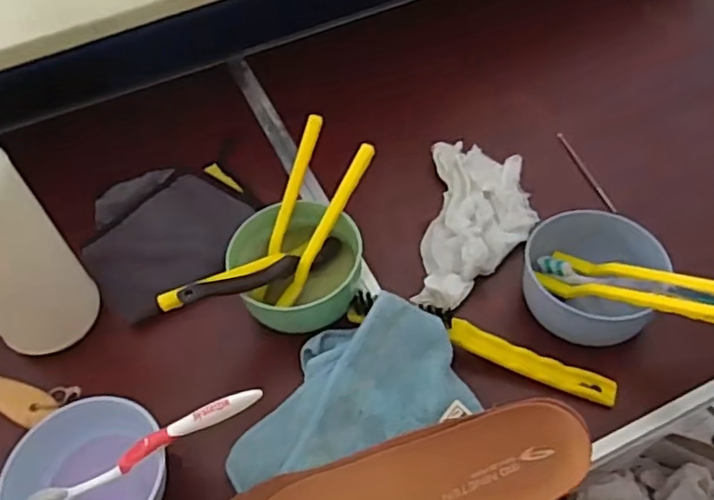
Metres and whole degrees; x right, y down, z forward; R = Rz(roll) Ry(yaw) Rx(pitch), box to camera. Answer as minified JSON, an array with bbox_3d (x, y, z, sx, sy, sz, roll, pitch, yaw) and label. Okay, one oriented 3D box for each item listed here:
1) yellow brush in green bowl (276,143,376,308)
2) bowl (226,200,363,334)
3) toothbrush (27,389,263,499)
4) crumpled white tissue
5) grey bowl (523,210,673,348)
[{"bbox_3d":[-0.026,-0.022,0.553,0.015,0.011,0.155,26,84,20],"label":"yellow brush in green bowl"},{"bbox_3d":[-0.050,0.013,0.552,0.108,0.049,0.101,-1,54,2],"label":"bowl"},{"bbox_3d":[-0.148,0.141,0.446,0.180,0.025,0.012,-29,56,6],"label":"toothbrush"},{"bbox_3d":[0.113,-0.023,0.597,0.096,0.032,0.187,7,55,8],"label":"crumpled white tissue"},{"bbox_3d":[0.198,0.026,0.540,0.098,0.054,0.105,-1,54,2],"label":"grey bowl"}]

